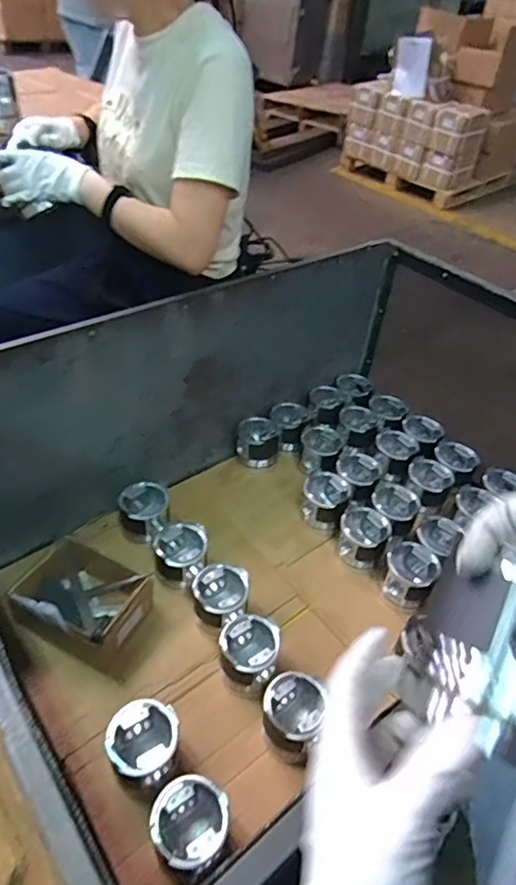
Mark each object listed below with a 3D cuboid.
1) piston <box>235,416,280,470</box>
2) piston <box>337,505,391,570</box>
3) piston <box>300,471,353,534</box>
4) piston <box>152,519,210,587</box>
[{"bbox_3d":[-0.002,0.002,1.259,0.094,0.095,0.079,5,43,-2],"label":"piston"},{"bbox_3d":[0.211,0.195,1.089,0.100,0.083,0.100,3,43,-3],"label":"piston"},{"bbox_3d":[0.144,0.128,1.156,0.097,0.086,0.092,3,43,-3],"label":"piston"},{"bbox_3d":[-0.149,0.221,1.033,0.099,0.093,0.096,1,43,-5],"label":"piston"}]

